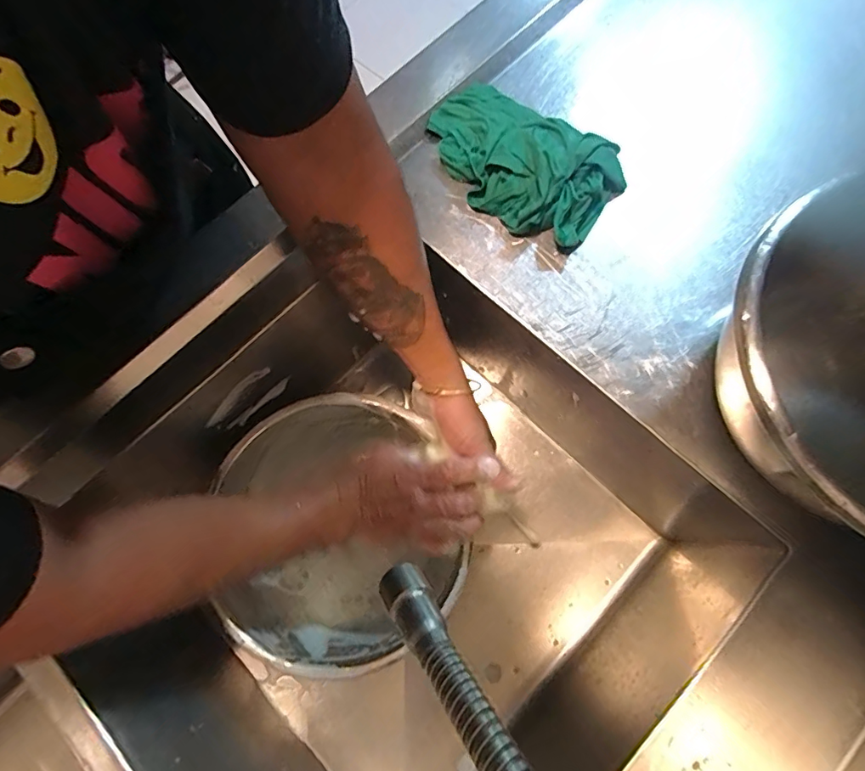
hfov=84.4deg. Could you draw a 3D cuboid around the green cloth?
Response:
[{"bbox_3d":[0.078,-0.220,0.456,0.199,0.041,0.122,36,78,11],"label":"green cloth"}]

